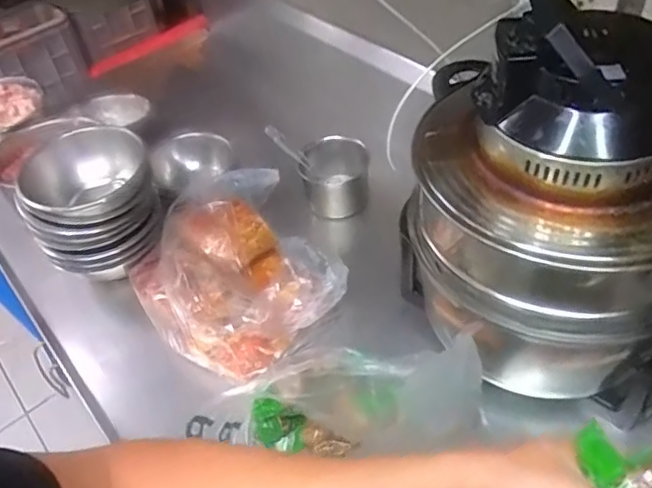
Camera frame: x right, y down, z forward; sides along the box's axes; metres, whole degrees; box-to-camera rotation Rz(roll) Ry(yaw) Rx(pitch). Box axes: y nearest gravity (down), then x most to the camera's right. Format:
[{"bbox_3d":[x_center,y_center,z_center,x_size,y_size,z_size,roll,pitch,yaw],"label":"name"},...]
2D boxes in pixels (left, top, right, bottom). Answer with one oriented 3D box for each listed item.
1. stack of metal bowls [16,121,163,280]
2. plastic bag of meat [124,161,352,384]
[{"bbox_3d":[-0.325,-0.056,0.829,0.167,0.151,0.140,-19,47,-10],"label":"stack of metal bowls"},{"bbox_3d":[-0.121,0.027,0.795,0.244,0.105,0.255,-35,52,-23],"label":"plastic bag of meat"}]

